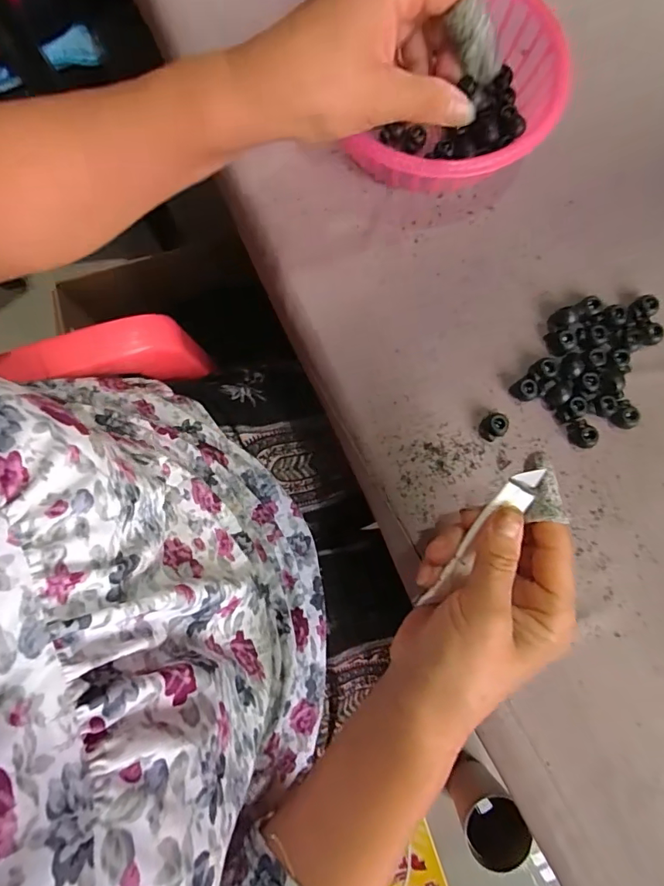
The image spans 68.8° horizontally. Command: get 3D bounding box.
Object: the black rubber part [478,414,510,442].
[{"bbox_3d":[0.109,-0.011,0.324,0.020,0.012,0.016,-34,81,-5],"label":"black rubber part"}]

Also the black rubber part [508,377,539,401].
[{"bbox_3d":[0.131,-0.036,0.329,0.015,0.010,0.016,0,80,1],"label":"black rubber part"}]

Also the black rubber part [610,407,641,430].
[{"bbox_3d":[0.197,-0.017,0.325,0.015,0.014,0.015,0,80,1],"label":"black rubber part"}]

